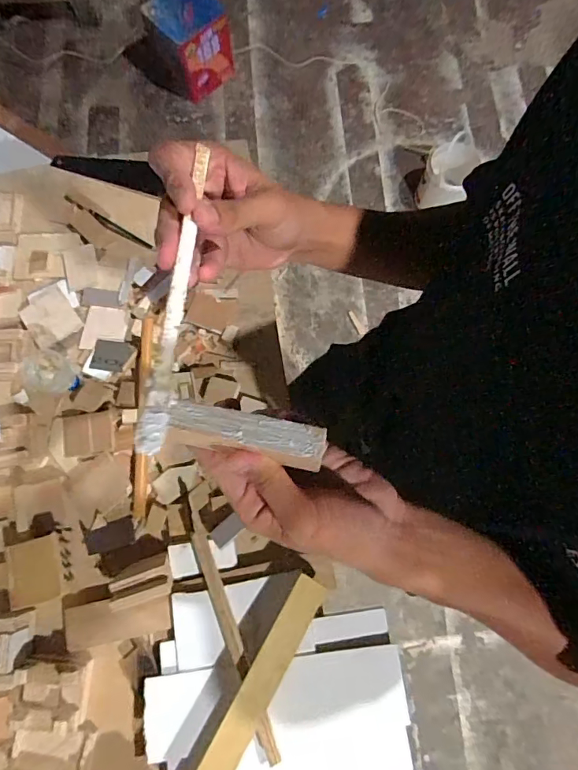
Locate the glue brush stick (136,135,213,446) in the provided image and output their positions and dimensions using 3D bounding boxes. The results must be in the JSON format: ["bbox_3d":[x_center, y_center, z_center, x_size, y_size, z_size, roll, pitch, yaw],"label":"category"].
[{"bbox_3d":[-0.063,-0.057,0.260,0.013,0.007,0.192,4,71,3],"label":"glue brush stick"}]

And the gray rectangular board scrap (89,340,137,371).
[{"bbox_3d":[-0.306,-0.051,0.795,0.067,0.008,0.055,6,77,3],"label":"gray rectangular board scrap"}]

